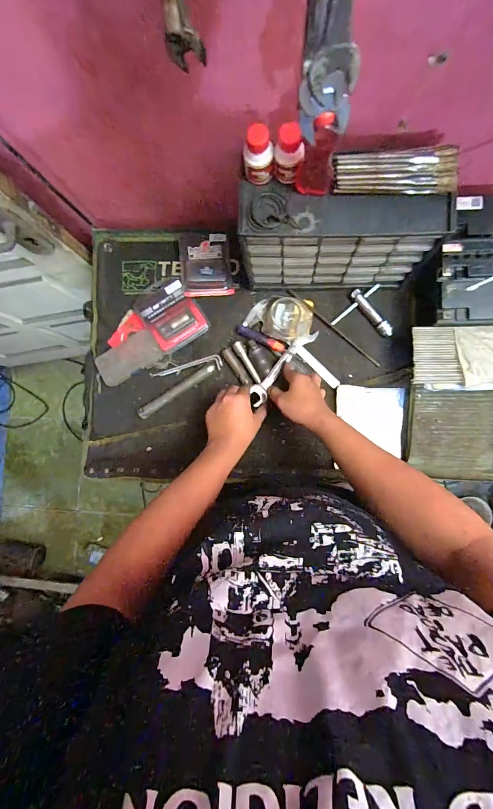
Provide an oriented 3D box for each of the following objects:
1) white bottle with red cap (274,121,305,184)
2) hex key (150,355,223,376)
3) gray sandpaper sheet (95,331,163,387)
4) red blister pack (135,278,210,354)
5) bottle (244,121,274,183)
[{"bbox_3d":[0.056,-0.328,0.450,0.037,0.068,0.035,1,88,5],"label":"white bottle with red cap"},{"bbox_3d":[-0.125,-0.078,0.708,0.150,0.008,0.030,-9,87,4],"label":"hex key"},{"bbox_3d":[-0.243,-0.097,0.701,0.132,0.015,0.072,-33,86,3],"label":"gray sandpaper sheet"},{"bbox_3d":[-0.150,-0.178,0.692,0.108,0.026,0.122,-34,85,2],"label":"red blister pack"},{"bbox_3d":[0.016,-0.329,0.451,0.039,0.061,0.034,-1,88,4],"label":"bottle"}]

